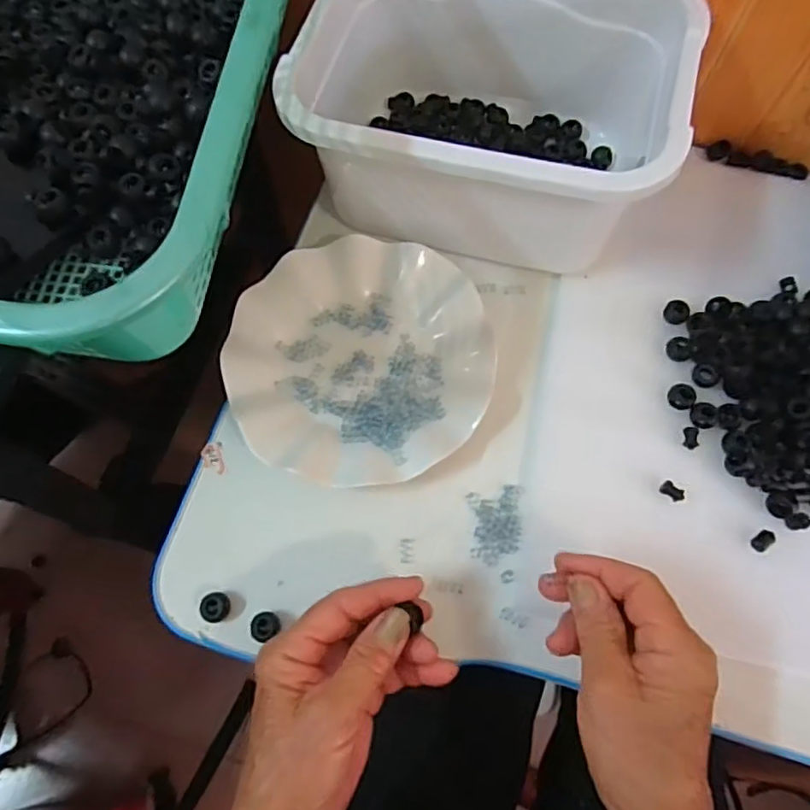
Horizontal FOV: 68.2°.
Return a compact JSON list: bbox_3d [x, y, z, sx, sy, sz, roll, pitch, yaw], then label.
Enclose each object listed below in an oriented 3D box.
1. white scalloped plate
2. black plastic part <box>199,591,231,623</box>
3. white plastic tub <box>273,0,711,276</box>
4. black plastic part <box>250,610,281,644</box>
[{"bbox_3d":[-0.032,-0.032,0.421,0.175,0.019,0.177,0,70,-1],"label":"white scalloped plate"},{"bbox_3d":[-0.116,0.121,0.362,0.018,0.012,0.016,33,73,11],"label":"black plastic part"},{"bbox_3d":[0.054,-0.202,0.422,0.240,0.121,0.187,16,70,5],"label":"white plastic tub"},{"bbox_3d":[-0.085,0.134,0.363,0.015,0.010,0.017,43,75,14],"label":"black plastic part"}]

